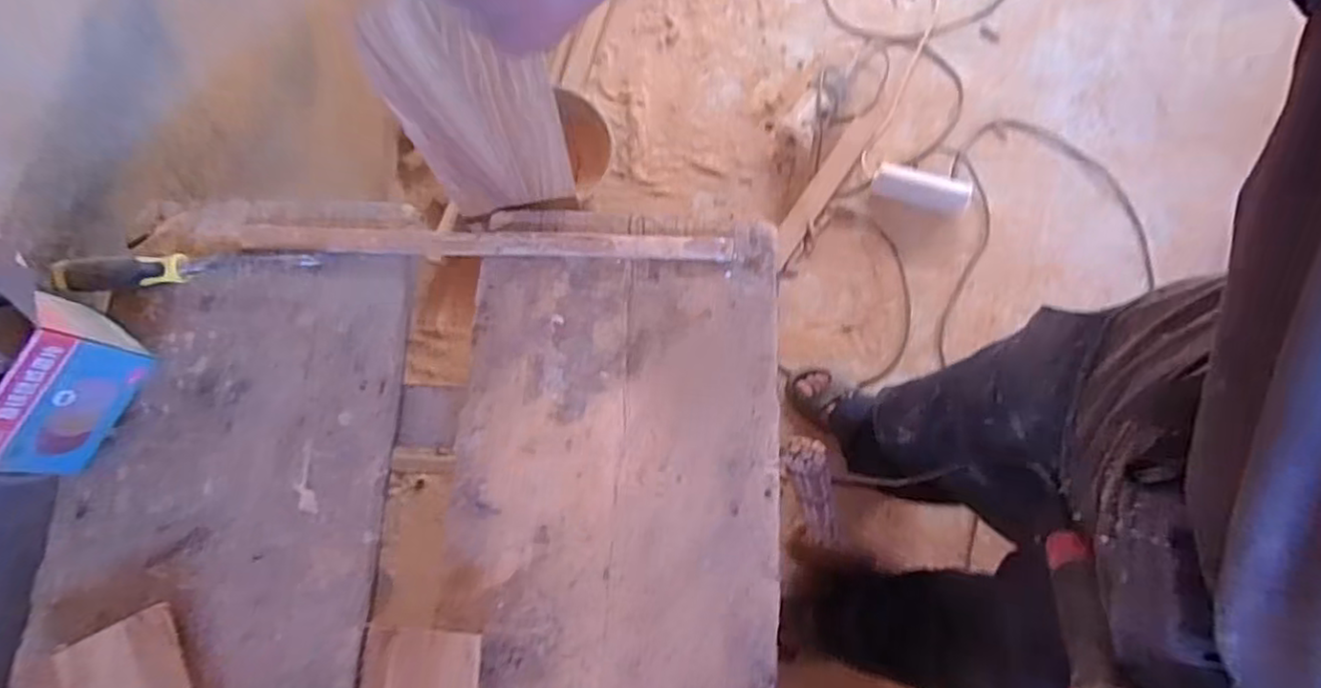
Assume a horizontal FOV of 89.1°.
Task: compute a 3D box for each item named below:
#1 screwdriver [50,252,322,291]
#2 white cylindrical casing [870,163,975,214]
[{"bbox_3d":[-0.469,-0.074,0.655,0.255,0.023,0.035,-2,75,-1],"label":"screwdriver"},{"bbox_3d":[0.535,-0.318,1.381,0.194,0.048,0.064,12,75,5],"label":"white cylindrical casing"}]

